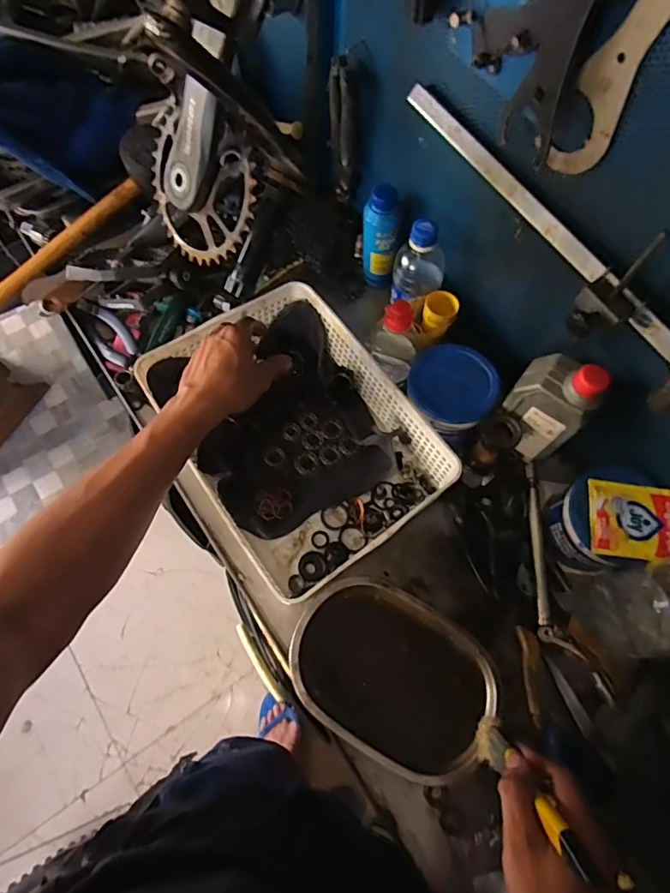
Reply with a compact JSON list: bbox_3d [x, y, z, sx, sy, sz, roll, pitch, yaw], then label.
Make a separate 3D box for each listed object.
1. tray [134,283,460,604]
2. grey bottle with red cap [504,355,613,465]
[{"bbox_3d":[-0.049,-0.017,0.610,0.247,0.076,0.324,-33,72,-15],"label":"tray"},{"bbox_3d":[0.234,-0.044,0.568,0.081,0.158,0.053,38,71,13],"label":"grey bottle with red cap"}]

